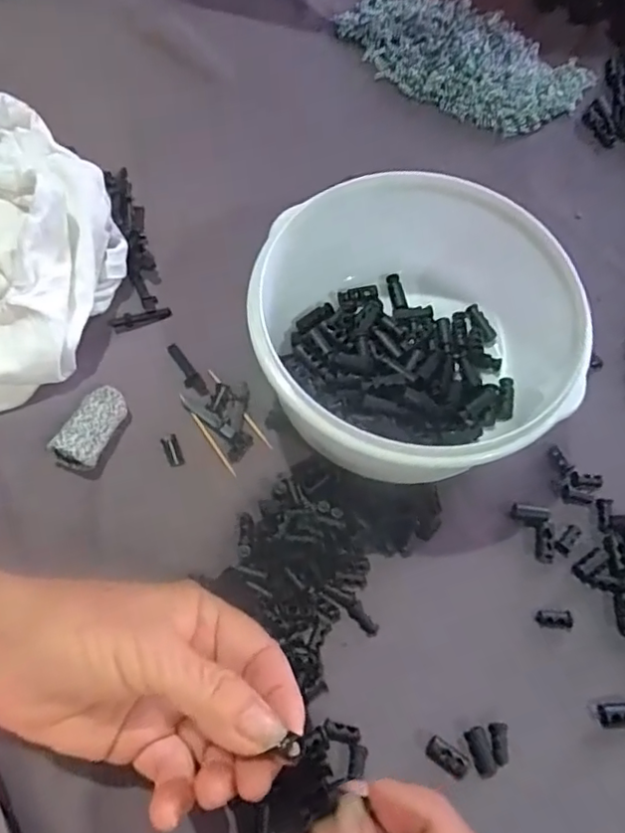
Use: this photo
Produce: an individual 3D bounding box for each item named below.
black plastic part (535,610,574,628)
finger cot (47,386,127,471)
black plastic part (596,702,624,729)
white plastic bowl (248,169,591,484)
[{"bbox_3d":[0.122,0.103,0.299,0.018,0.004,0.008,0,67,11],"label":"black plastic part"},{"bbox_3d":[-0.120,0.006,0.323,0.024,0.017,0.048,21,68,7],"label":"finger cot"},{"bbox_3d":[0.148,0.142,0.282,0.022,0.007,0.011,-2,67,-3],"label":"black plastic part"},{"bbox_3d":[0.055,-0.041,0.316,0.156,0.074,0.155,1,67,-1],"label":"white plastic bowl"}]

